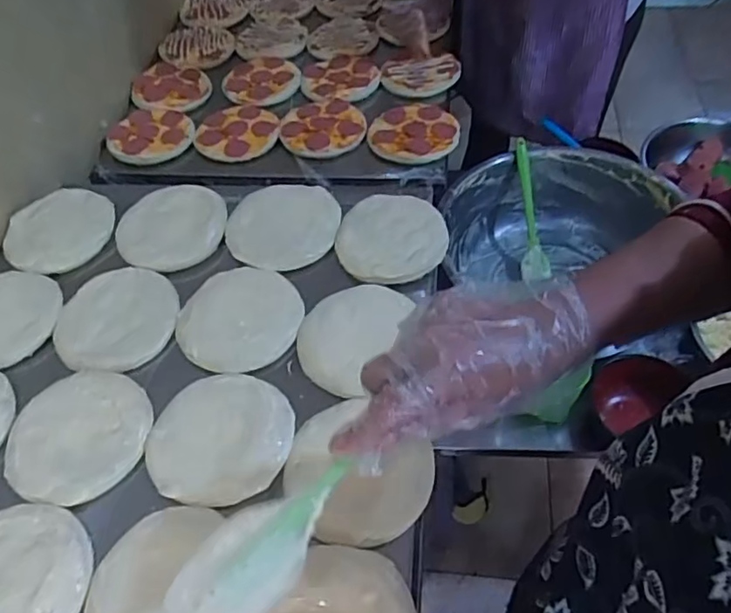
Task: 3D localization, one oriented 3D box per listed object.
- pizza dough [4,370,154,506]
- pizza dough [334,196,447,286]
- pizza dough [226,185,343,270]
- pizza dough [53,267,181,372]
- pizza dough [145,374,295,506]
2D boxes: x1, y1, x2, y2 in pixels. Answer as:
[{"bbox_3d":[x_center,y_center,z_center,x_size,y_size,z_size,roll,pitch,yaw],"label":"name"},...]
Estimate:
[{"bbox_3d":[-0.305,0.134,0.646,0.141,0.009,0.144,-6,52,1],"label":"pizza dough"},{"bbox_3d":[0.033,-0.088,0.760,0.135,0.025,0.122,-5,52,1],"label":"pizza dough"},{"bbox_3d":[-0.111,-0.113,0.802,0.147,0.012,0.139,-3,52,3],"label":"pizza dough"},{"bbox_3d":[-0.308,0.013,0.745,0.148,0.017,0.147,-3,52,3],"label":"pizza dough"},{"bbox_3d":[-0.153,0.132,0.629,0.151,0.013,0.139,-3,52,3],"label":"pizza dough"}]

